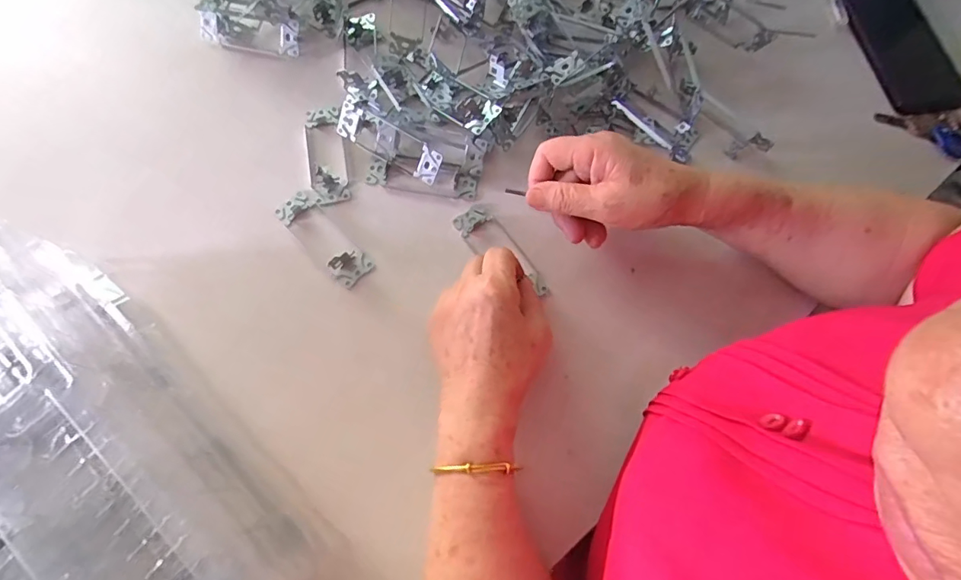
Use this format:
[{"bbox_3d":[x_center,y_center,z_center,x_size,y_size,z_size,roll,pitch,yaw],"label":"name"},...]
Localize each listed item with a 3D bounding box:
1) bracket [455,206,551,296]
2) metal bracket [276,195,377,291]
[{"bbox_3d":[0.022,-0.037,0.446,0.109,0.010,0.036,39,73,9],"label":"bracket"},{"bbox_3d":[-0.147,-0.051,0.444,0.037,0.015,0.111,-43,78,-13],"label":"metal bracket"}]

